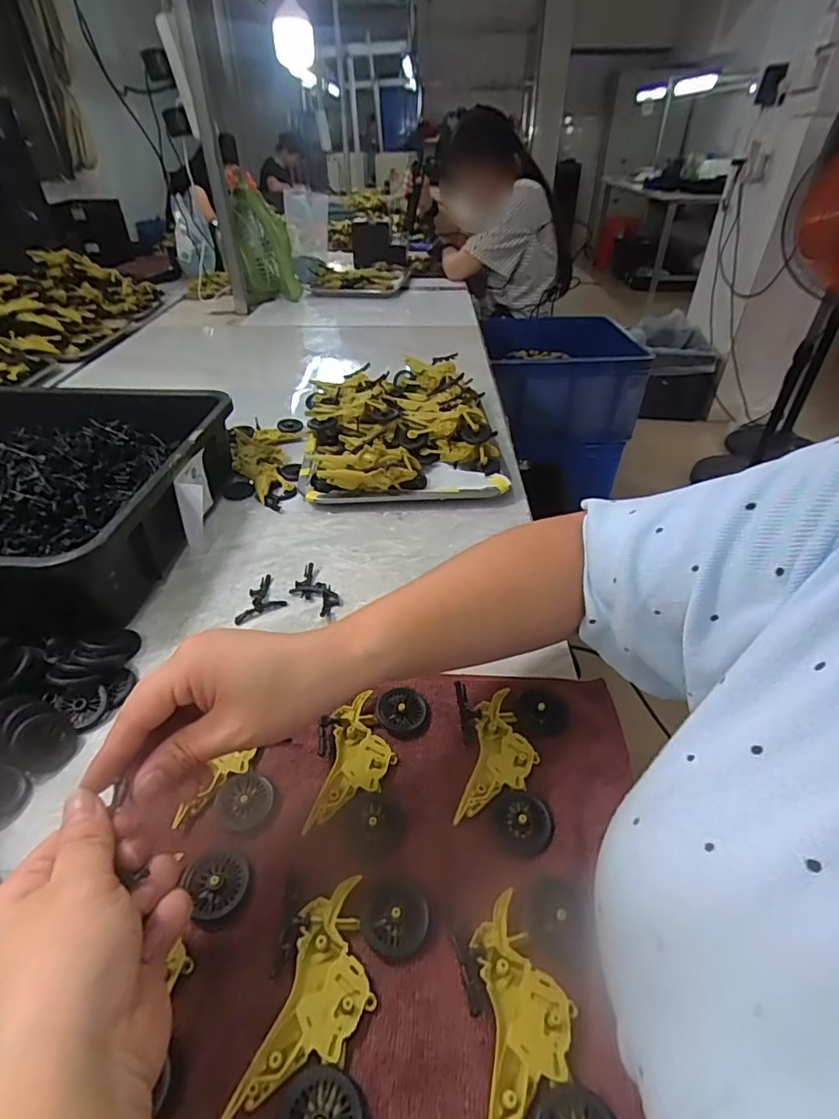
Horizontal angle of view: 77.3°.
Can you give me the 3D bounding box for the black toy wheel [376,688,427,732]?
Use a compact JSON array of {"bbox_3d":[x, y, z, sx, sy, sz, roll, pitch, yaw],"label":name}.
[{"bbox_3d":[-0.013,0.112,0.392,0.036,0.008,0.031,6,38,8],"label":"black toy wheel"}]

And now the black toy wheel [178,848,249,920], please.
[{"bbox_3d":[-0.117,0.185,0.303,0.032,0.006,0.037,-24,44,-28],"label":"black toy wheel"}]

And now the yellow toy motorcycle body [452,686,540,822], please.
[{"bbox_3d":[0.057,0.136,0.365,0.045,0.011,0.100,8,39,10],"label":"yellow toy motorcycle body"}]

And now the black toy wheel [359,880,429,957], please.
[{"bbox_3d":[-0.014,0.196,0.288,0.036,0.007,0.035,0,38,0],"label":"black toy wheel"}]

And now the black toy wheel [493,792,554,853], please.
[{"bbox_3d":[0.064,0.164,0.328,0.035,0.009,0.035,0,38,0],"label":"black toy wheel"}]

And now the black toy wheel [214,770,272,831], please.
[{"bbox_3d":[-0.114,0.154,0.338,0.037,0.004,0.035,0,38,0],"label":"black toy wheel"}]

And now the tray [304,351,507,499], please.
[{"bbox_3d":[-0.029,-0.185,0.735,0.259,0.070,0.328,-3,38,-4],"label":"tray"}]

